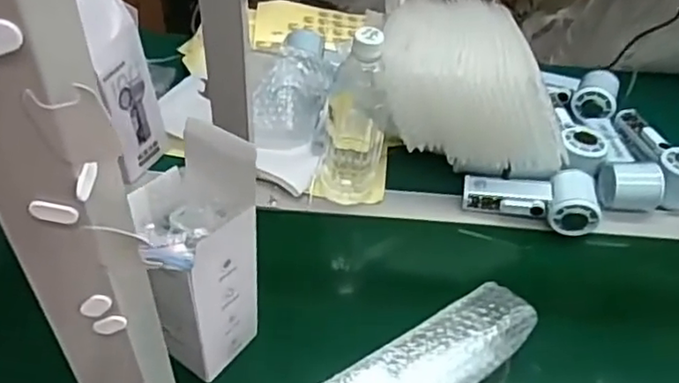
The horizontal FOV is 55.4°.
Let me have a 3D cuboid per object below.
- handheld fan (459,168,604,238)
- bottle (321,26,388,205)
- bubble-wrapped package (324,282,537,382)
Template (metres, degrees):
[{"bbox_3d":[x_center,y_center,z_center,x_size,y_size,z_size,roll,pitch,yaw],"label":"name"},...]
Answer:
[{"bbox_3d":[0.224,0.002,0.762,0.149,0.042,0.069,10,48,5],"label":"handheld fan"},{"bbox_3d":[0.019,-0.078,0.710,0.071,0.220,0.055,10,48,5],"label":"bottle"},{"bbox_3d":[0.086,0.163,0.591,0.210,0.060,0.074,-28,56,-26],"label":"bubble-wrapped package"}]

